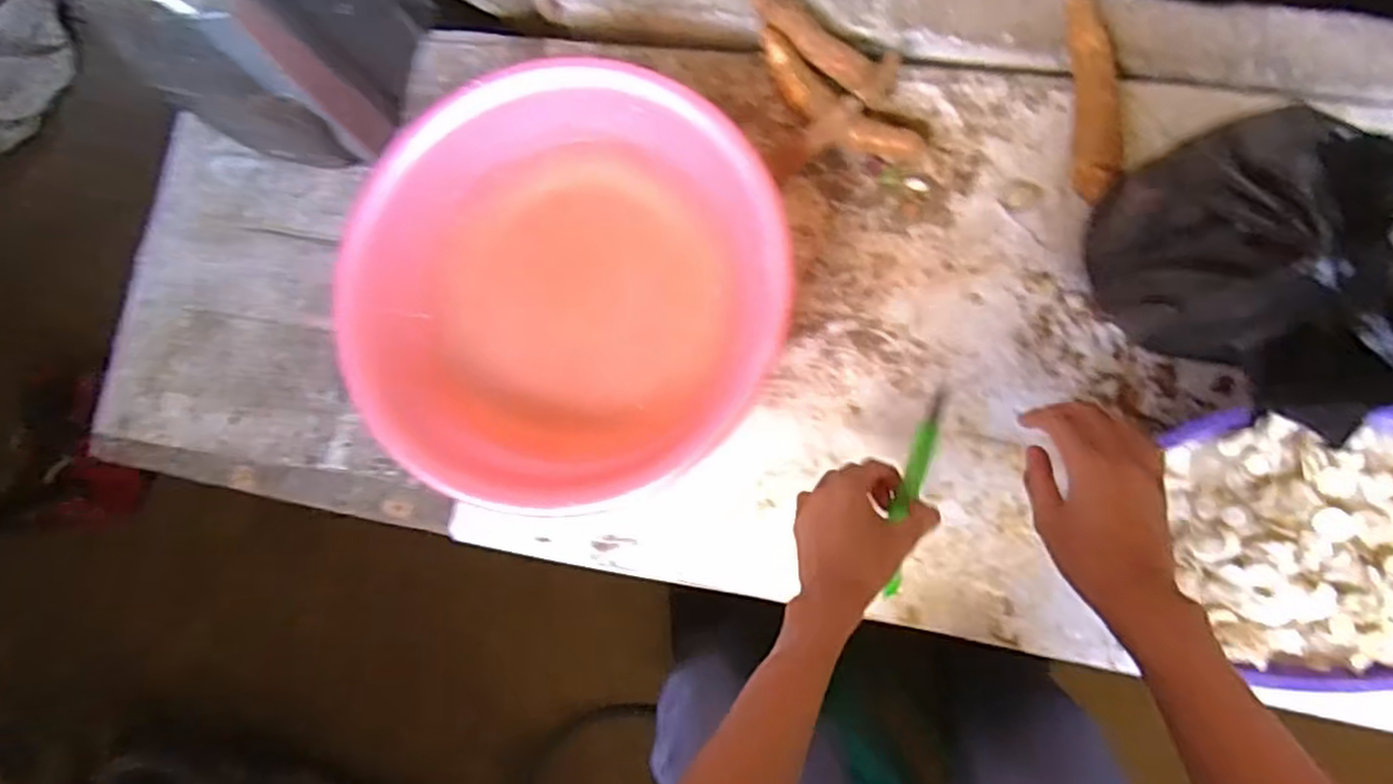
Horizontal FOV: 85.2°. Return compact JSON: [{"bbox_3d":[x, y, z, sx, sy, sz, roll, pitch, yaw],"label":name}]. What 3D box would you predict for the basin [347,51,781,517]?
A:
[{"bbox_3d":[-0.131,-0.094,0.739,0.414,0.117,0.392,-1,84,10],"label":"basin"}]

